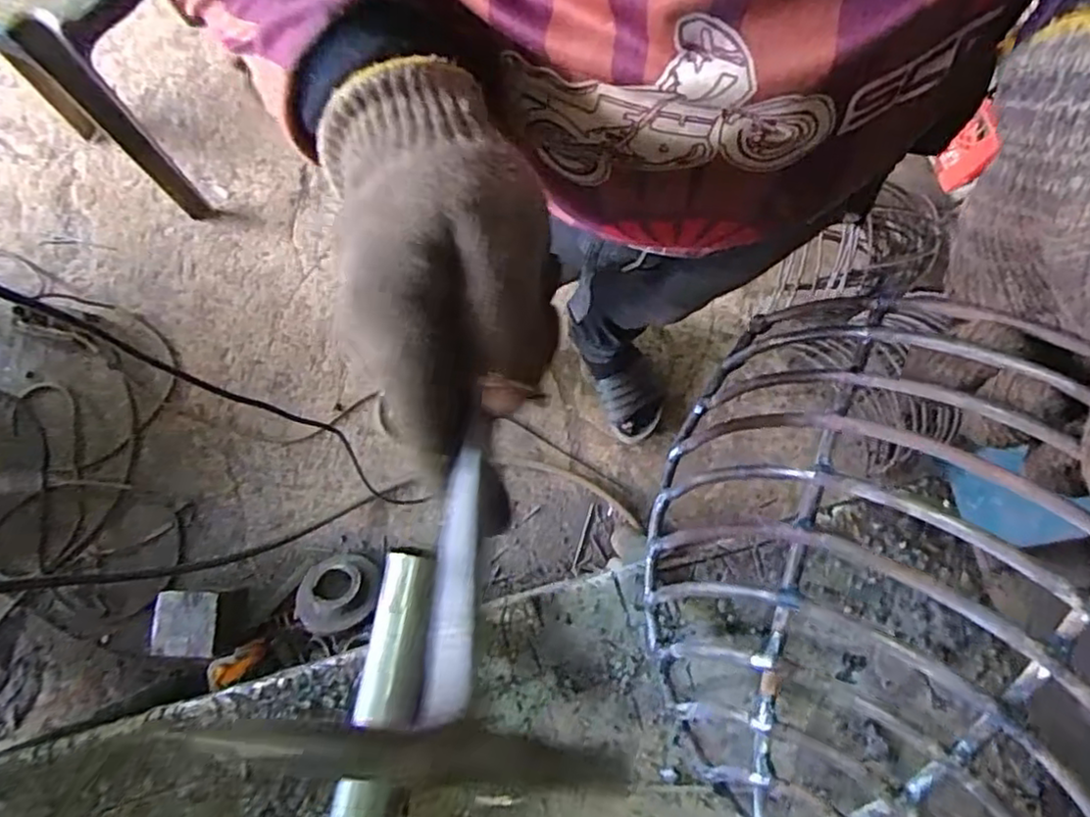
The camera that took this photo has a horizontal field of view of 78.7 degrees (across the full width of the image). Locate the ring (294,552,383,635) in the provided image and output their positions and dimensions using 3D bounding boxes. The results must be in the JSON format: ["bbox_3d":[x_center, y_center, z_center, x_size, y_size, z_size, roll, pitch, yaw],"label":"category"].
[{"bbox_3d":[-0.343,0.305,1.104,0.136,0.080,0.124,3,76,1],"label":"ring"}]

